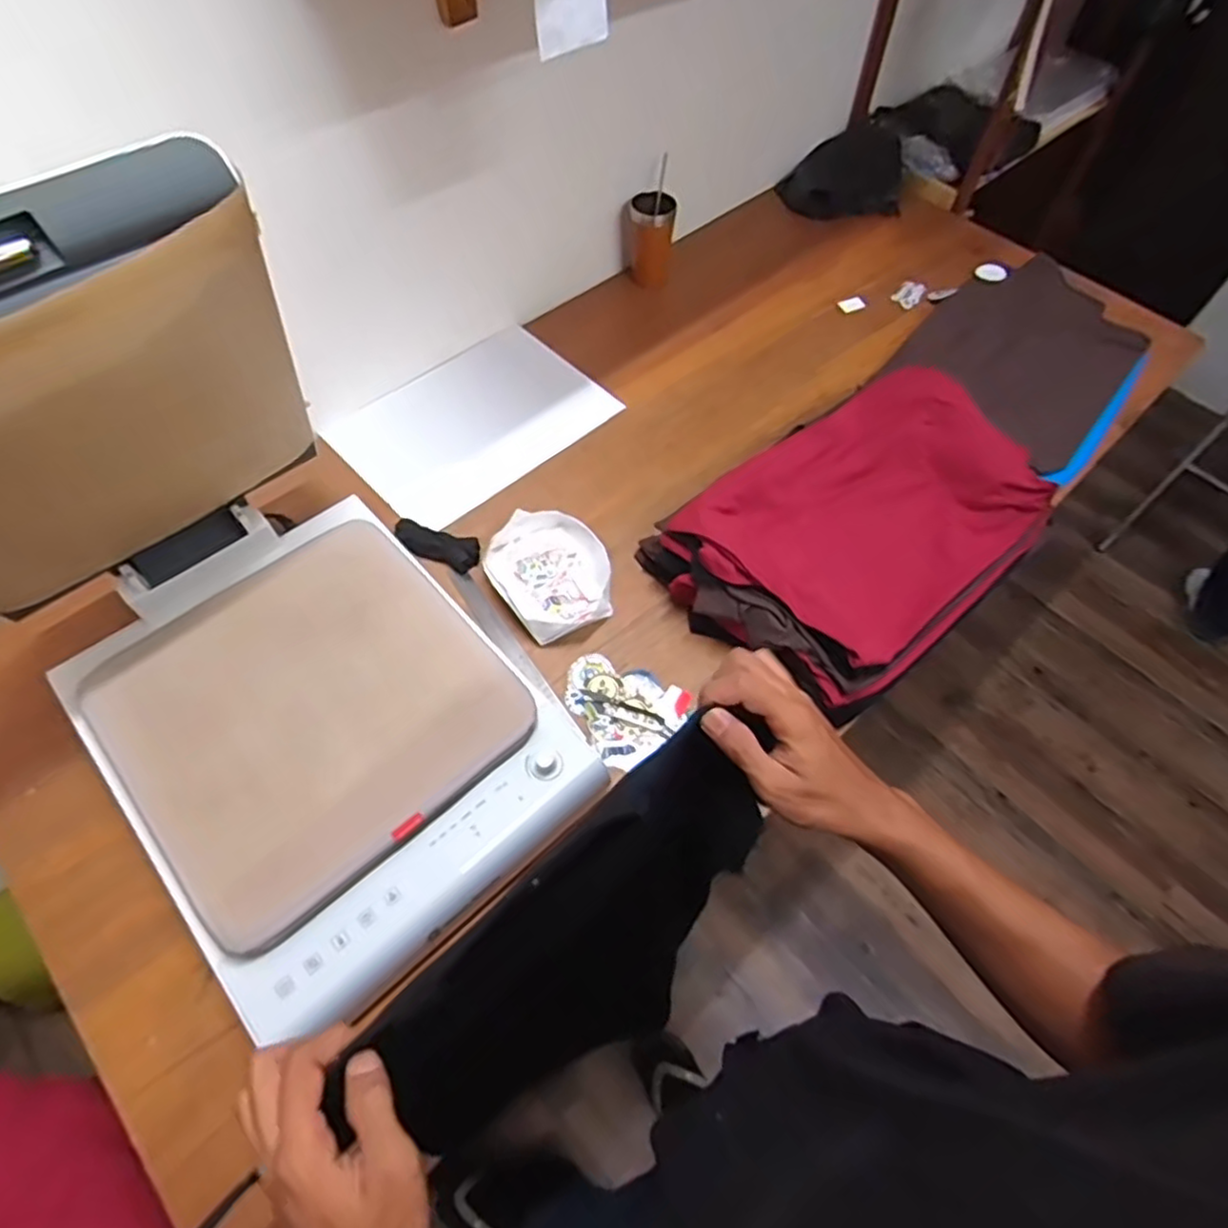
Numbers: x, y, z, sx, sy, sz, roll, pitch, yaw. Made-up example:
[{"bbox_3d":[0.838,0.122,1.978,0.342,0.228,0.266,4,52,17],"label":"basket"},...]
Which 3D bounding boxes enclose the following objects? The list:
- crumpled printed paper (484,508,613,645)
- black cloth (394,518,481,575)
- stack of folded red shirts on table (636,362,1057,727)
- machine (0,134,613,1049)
[{"bbox_3d":[-0.089,-0.058,0.972,0.160,0.038,0.203,-32,65,-19],"label":"crumpled printed paper"},{"bbox_3d":[-0.258,-0.099,1.003,0.126,0.028,0.050,15,60,7],"label":"black cloth"},{"bbox_3d":[0.331,-0.119,0.970,0.498,0.144,0.363,-34,66,-20],"label":"stack of folded red shirts on table"},{"bbox_3d":[-0.333,-0.006,0.619,0.443,0.508,0.581,-36,66,-21],"label":"machine"}]

